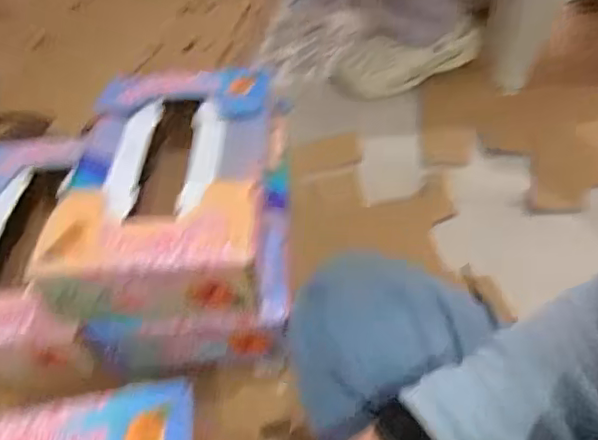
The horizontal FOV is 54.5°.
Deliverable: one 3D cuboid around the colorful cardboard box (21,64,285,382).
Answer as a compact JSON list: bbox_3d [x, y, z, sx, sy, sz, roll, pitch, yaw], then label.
[{"bbox_3d":[-0.156,-0.025,0.818,0.276,0.172,0.399,-4,46,4],"label":"colorful cardboard box"}]

